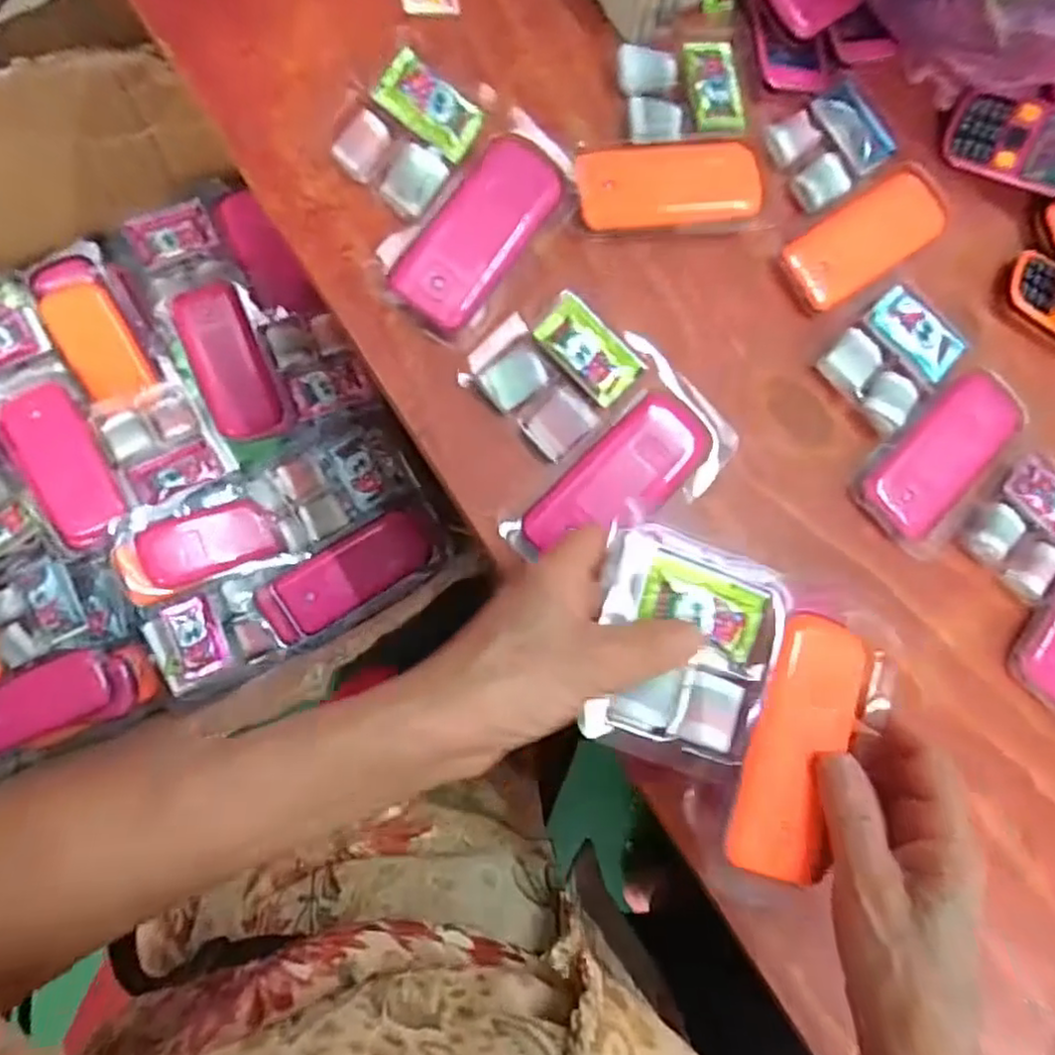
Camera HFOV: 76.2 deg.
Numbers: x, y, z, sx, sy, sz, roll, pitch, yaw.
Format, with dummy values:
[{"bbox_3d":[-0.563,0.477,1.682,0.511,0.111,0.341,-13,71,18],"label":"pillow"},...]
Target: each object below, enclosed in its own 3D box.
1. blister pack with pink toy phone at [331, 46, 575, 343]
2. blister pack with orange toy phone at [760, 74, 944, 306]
[{"bbox_3d":[-0.045,-0.175,0.344,0.112,0.015,0.122,37,78,-3],"label":"blister pack with pink toy phone"},{"bbox_3d":[0.182,-0.196,0.398,0.109,0.011,0.106,-35,89,-13],"label":"blister pack with orange toy phone"}]

